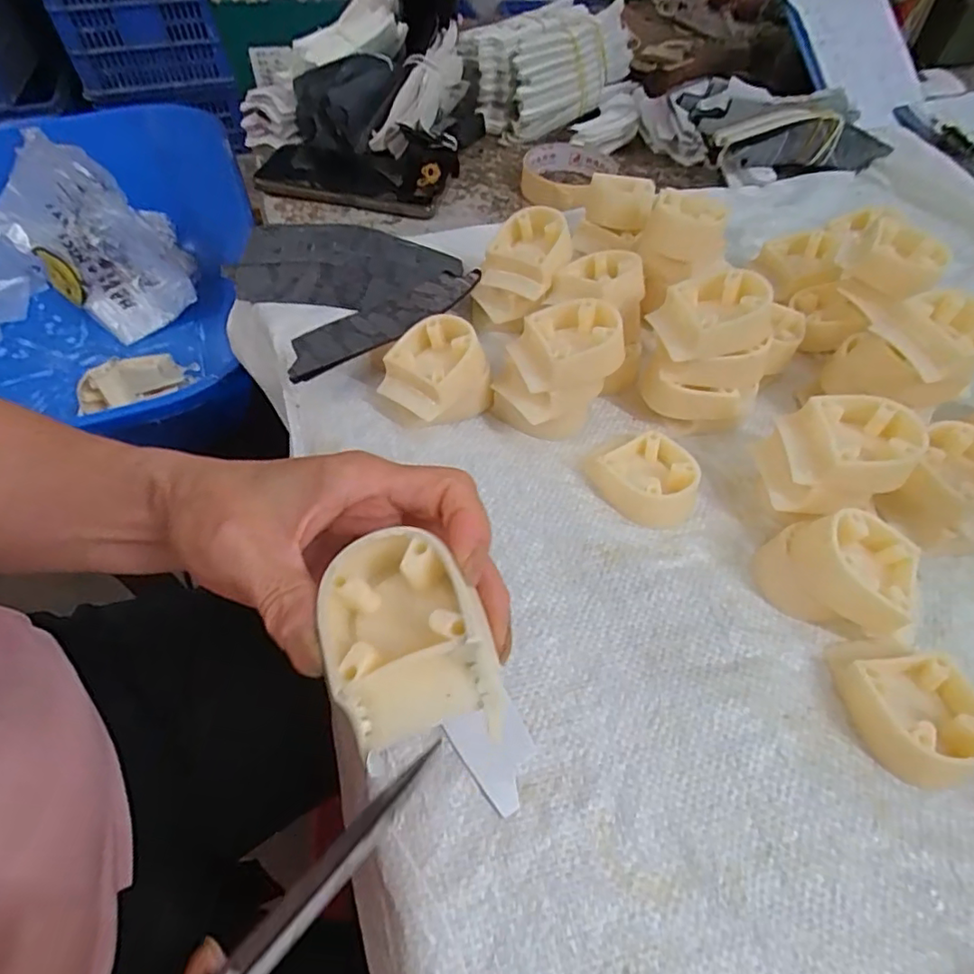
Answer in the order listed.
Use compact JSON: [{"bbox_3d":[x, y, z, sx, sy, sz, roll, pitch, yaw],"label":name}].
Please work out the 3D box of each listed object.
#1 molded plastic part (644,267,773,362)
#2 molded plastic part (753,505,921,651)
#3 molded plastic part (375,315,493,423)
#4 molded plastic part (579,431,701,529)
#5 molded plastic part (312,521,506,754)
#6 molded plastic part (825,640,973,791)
[{"bbox_3d":[0.126,-0.099,0.327,0.052,0.033,0.052,-13,55,-11],"label":"molded plastic part"},{"bbox_3d":[0.172,0.039,0.281,0.066,0.042,0.046,26,56,17],"label":"molded plastic part"},{"bbox_3d":[-0.029,-0.065,0.347,0.051,0.046,0.054,35,59,22],"label":"molded plastic part"},{"bbox_3d":[0.089,-0.005,0.322,0.047,0.022,0.058,-27,58,-20],"label":"molded plastic part"},{"bbox_3d":[-0.026,0.046,0.177,0.045,0.021,0.064,-17,55,-14],"label":"molded plastic part"},{"bbox_3d":[0.186,0.095,0.254,0.048,0.021,0.062,-7,54,-7],"label":"molded plastic part"}]

